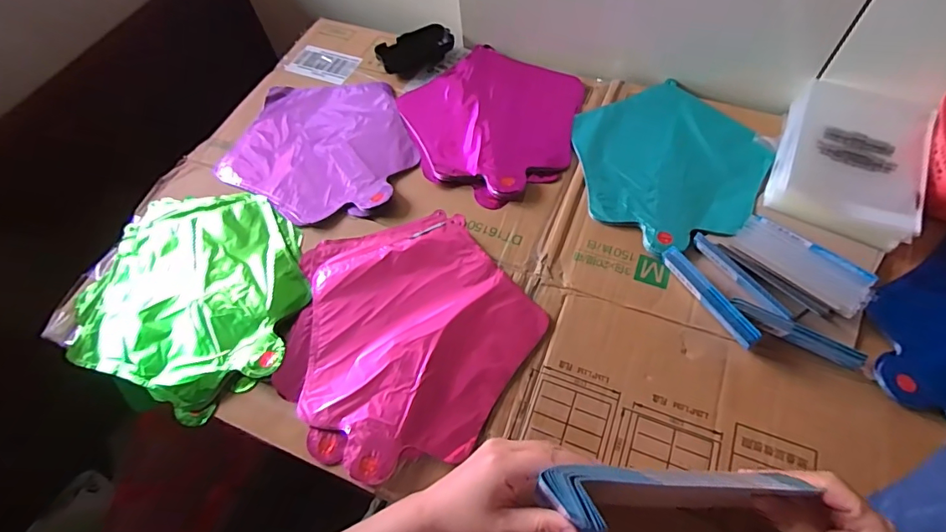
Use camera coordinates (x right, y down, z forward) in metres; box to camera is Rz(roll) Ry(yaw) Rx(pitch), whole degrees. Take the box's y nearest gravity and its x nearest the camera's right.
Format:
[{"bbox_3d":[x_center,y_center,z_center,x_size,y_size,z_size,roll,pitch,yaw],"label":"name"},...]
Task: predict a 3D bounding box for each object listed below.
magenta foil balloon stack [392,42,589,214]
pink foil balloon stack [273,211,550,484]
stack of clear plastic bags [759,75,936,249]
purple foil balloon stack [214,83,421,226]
[{"bbox_3d":[0.023,-0.190,0.615,0.229,0.022,0.233,27,66,17],"label":"magenta foil balloon stack"},{"bbox_3d":[-0.074,0.059,0.478,0.235,0.013,0.252,-36,65,-15],"label":"pink foil balloon stack"},{"bbox_3d":[0.405,-0.112,0.524,0.139,0.035,0.175,24,65,16],"label":"stack of clear plastic bags"},{"bbox_3d":[-0.183,-0.157,0.606,0.232,0.017,0.222,19,64,13],"label":"purple foil balloon stack"}]

